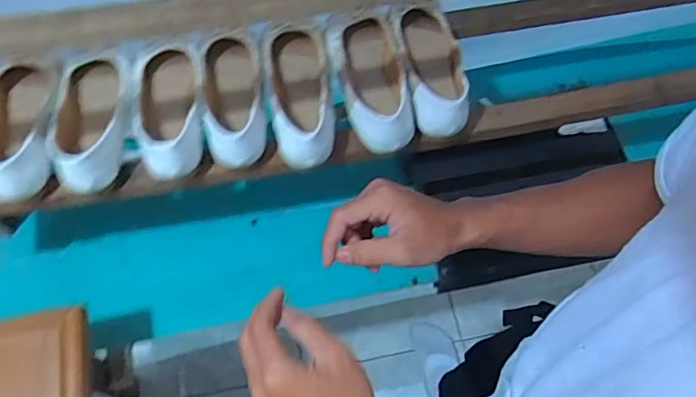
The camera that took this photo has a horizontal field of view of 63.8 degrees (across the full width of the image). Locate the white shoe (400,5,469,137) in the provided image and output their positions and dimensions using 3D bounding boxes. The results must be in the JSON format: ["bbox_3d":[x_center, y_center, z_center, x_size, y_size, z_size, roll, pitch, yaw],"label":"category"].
[{"bbox_3d":[0.109,-0.171,0.698,0.075,0.056,0.206,-2,63,-2],"label":"white shoe"}]

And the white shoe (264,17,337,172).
[{"bbox_3d":[-0.059,-0.127,0.677,0.072,0.073,0.195,-4,48,-3],"label":"white shoe"}]

